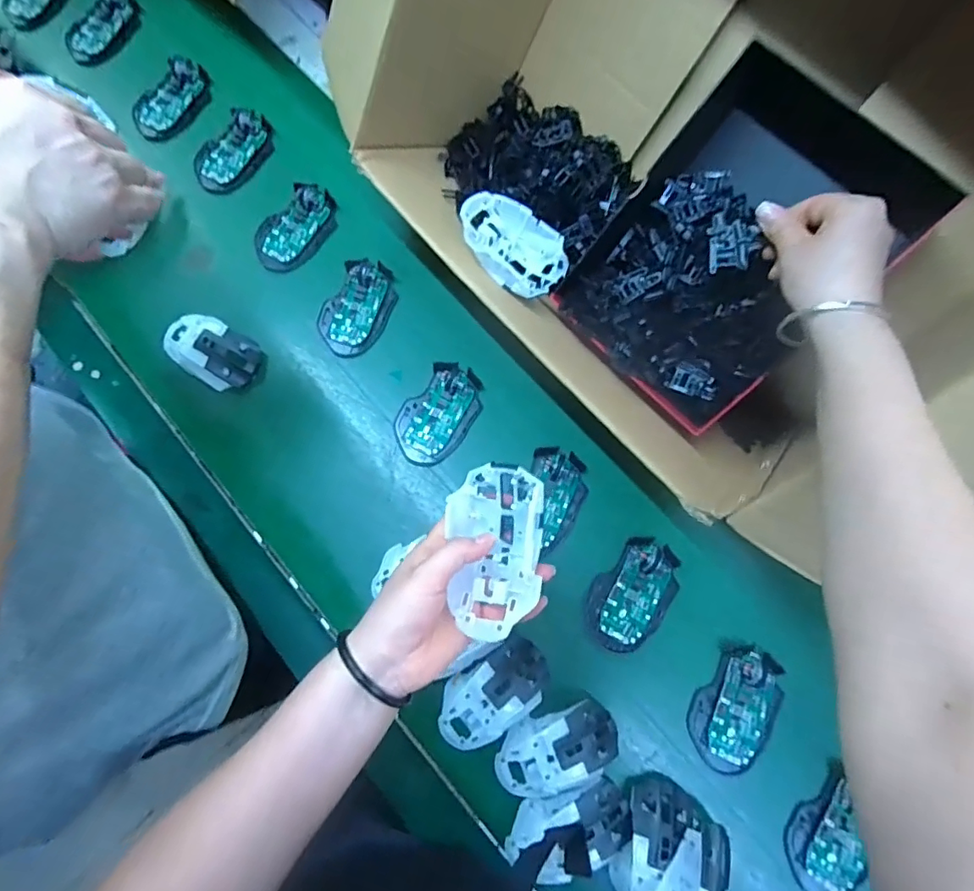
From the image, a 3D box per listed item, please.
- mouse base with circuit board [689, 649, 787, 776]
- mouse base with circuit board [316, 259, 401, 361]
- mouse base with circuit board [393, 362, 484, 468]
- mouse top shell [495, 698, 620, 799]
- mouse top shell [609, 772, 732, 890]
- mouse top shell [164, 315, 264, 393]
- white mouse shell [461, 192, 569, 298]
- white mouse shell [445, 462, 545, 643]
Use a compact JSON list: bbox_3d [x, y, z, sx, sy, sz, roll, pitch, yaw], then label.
[{"bbox_3d":[0.243,0.253,0.507,0.071,0.017,0.114,31,79,7],"label":"mouse base with circuit board"},{"bbox_3d":[-0.150,-0.160,0.610,0.073,0.016,0.115,22,78,5],"label":"mouse base with circuit board"},{"bbox_3d":[-0.052,-0.036,0.577,0.073,0.016,0.117,37,79,8],"label":"mouse base with circuit board"},{"bbox_3d":[0.066,0.285,0.487,0.117,0.043,0.071,-20,77,-5],"label":"mouse top shell"},{"bbox_3d":[0.163,0.369,0.457,0.091,0.056,0.120,18,77,4],"label":"mouse top shell"},{"bbox_3d":[-0.307,-0.104,0.589,0.107,0.032,0.066,29,78,7],"label":"mouse top shell"},{"bbox_3d":[0.025,-0.192,0.514,0.115,0.040,0.069,43,80,9],"label":"white mouse shell"},{"bbox_3d":[0.003,0.072,0.365,0.065,0.032,0.115,7,77,2],"label":"white mouse shell"}]

